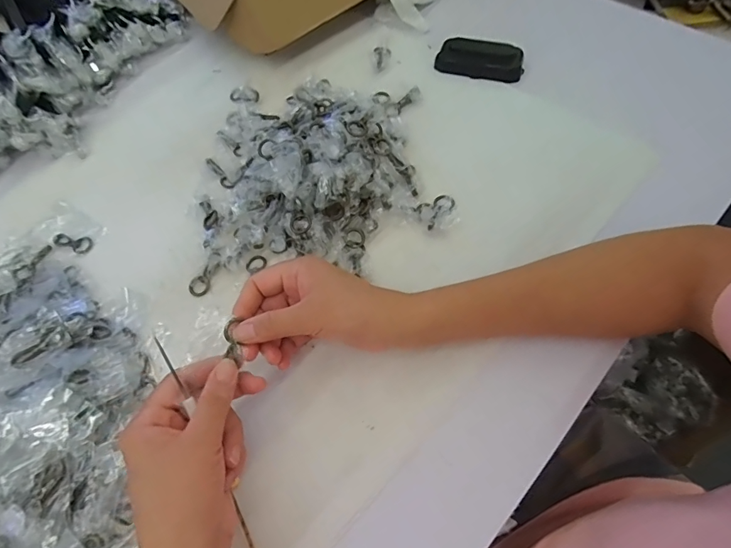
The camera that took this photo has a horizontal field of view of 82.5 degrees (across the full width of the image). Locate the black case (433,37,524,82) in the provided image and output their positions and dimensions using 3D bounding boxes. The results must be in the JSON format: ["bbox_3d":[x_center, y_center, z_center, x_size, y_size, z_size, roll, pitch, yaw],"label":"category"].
[{"bbox_3d":[0.146,-0.273,0.535,0.106,0.029,0.044,13,66,12],"label":"black case"}]

